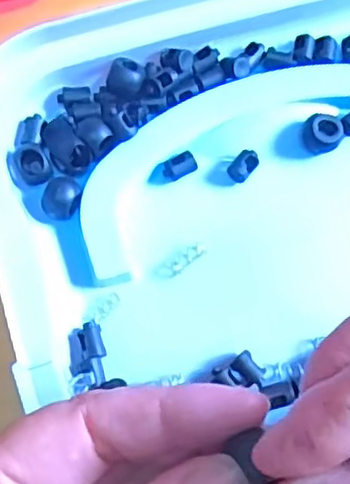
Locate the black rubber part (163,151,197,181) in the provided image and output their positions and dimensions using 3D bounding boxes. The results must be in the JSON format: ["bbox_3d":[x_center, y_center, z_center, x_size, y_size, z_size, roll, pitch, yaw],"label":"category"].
[{"bbox_3d":[0.002,-0.034,0.296,0.015,0.005,0.010,-29,75,-11],"label":"black rubber part"}]

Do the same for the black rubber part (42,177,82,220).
[{"bbox_3d":[-0.048,-0.019,0.286,0.016,0.008,0.017,1,72,-1],"label":"black rubber part"}]

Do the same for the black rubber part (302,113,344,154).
[{"bbox_3d":[0.067,-0.049,0.303,0.017,0.007,0.016,2,72,-1],"label":"black rubber part"}]

